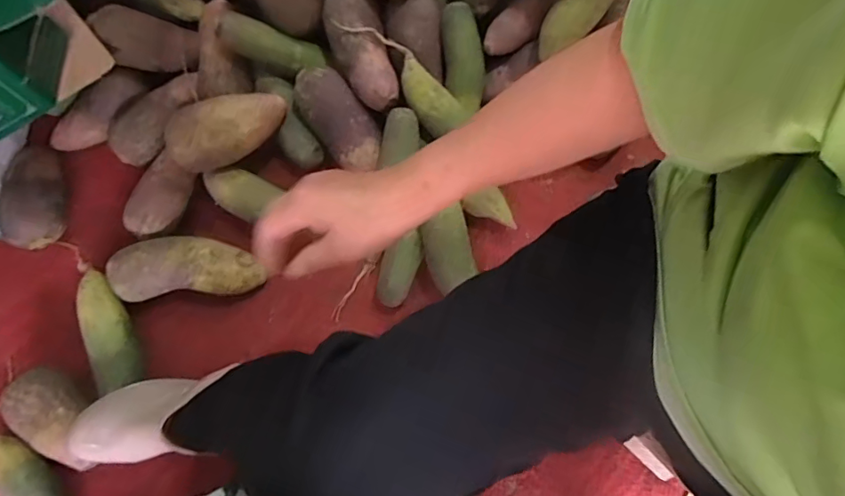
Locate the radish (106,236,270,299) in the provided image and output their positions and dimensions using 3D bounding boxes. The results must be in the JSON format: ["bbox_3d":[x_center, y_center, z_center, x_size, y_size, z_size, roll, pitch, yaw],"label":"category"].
[{"bbox_3d":[-0.310,0.025,0.693,0.190,0.065,0.079,-3,79,-1],"label":"radish"}]

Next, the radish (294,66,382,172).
[{"bbox_3d":[-0.115,-0.178,0.721,0.071,0.070,0.149,-35,102,3],"label":"radish"}]

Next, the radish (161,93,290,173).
[{"bbox_3d":[-0.253,-0.157,0.677,0.150,0.062,0.078,-20,79,-4],"label":"radish"}]

